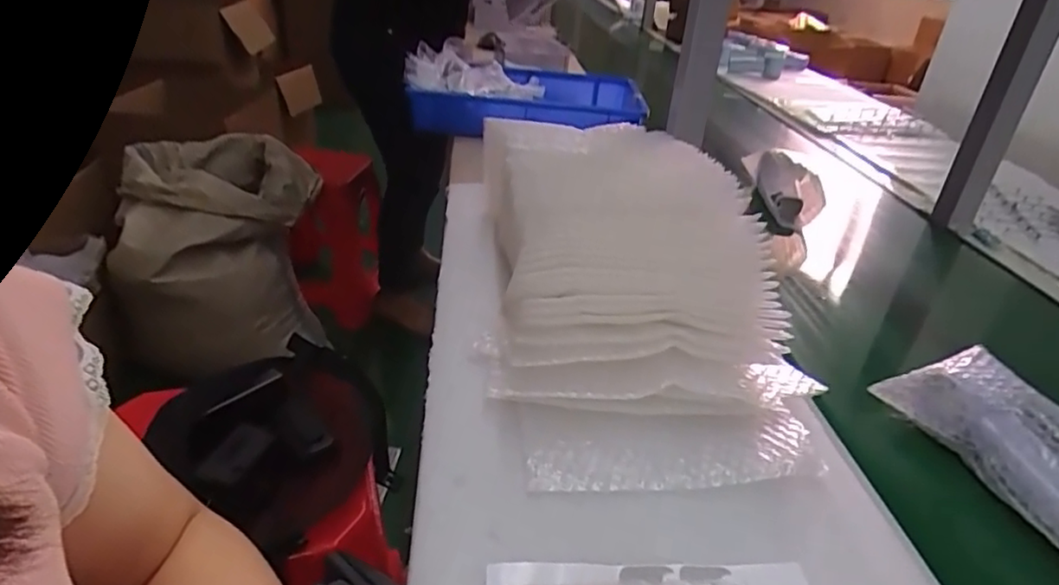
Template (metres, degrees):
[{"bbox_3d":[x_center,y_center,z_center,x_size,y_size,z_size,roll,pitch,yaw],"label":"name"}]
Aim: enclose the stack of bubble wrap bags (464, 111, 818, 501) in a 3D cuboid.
[{"bbox_3d":[0.081,-0.032,0.592,0.255,0.144,0.442,-2,28,-10],"label":"stack of bubble wrap bags"}]

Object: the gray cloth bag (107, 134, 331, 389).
[{"bbox_3d":[-0.742,-0.106,1.539,0.426,0.416,0.430,-4,28,-13],"label":"gray cloth bag"}]

